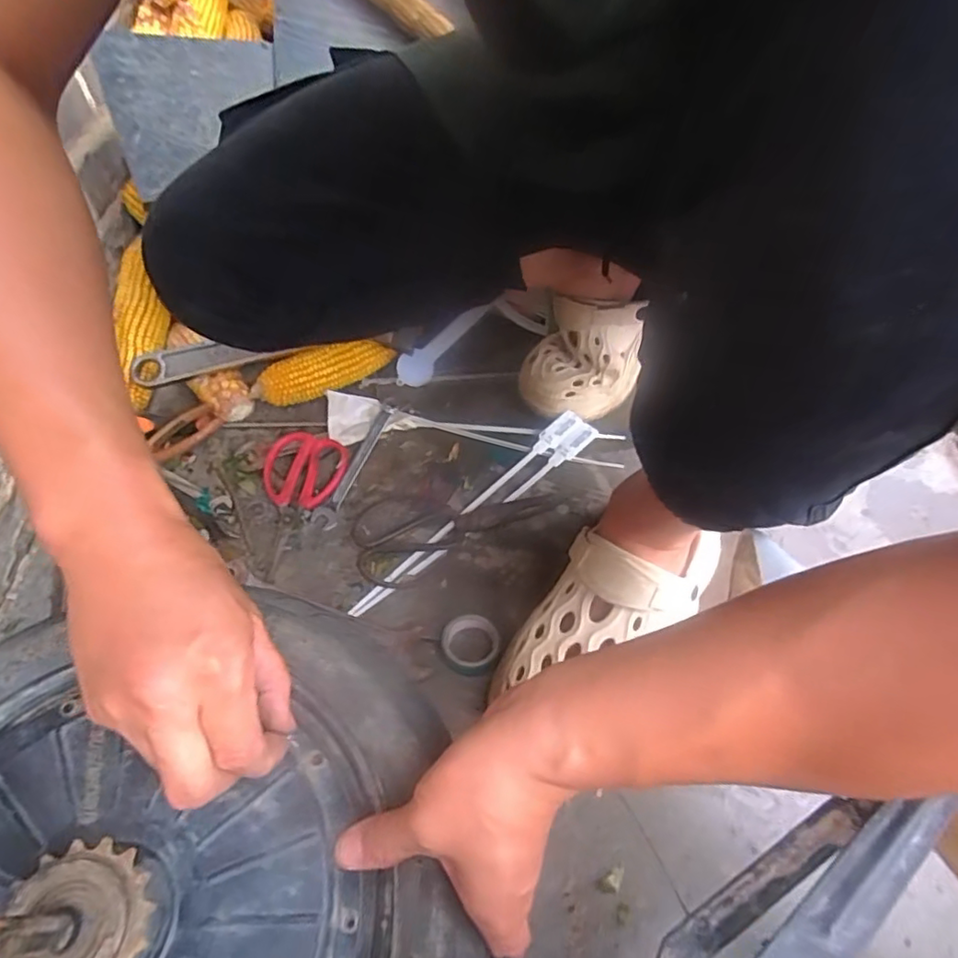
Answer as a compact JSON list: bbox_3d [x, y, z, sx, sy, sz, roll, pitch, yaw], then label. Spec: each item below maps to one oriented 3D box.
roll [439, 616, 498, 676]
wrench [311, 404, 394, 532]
[{"bbox_3d":[-0.008,0.138,0.497,0.048,0.012,0.047,0,51,1],"label":"roll"},{"bbox_3d":[-0.129,-0.018,0.617,0.024,0.007,0.151,21,64,1],"label":"wrench"}]

